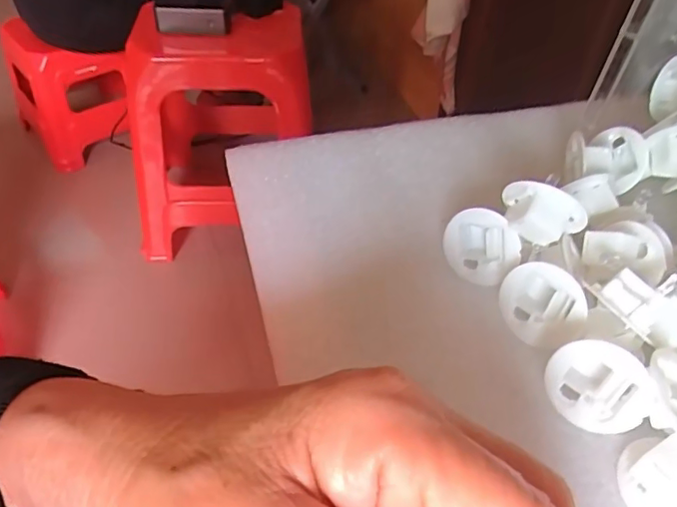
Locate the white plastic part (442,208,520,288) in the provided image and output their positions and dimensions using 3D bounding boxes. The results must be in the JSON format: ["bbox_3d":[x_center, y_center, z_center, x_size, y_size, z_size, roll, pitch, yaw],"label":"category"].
[{"bbox_3d":[0.061,-0.004,0.237,0.031,0.031,0.013,28,35,23],"label":"white plastic part"}]

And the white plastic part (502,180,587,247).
[{"bbox_3d":[0.078,-0.016,0.216,0.031,0.025,0.014,21,49,17],"label":"white plastic part"}]

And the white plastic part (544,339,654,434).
[{"bbox_3d":[0.089,0.044,0.195,0.032,0.030,0.012,32,25,19],"label":"white plastic part"}]

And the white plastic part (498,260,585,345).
[{"bbox_3d":[0.078,0.020,0.216,0.008,0.031,0.031,-15,60,-48],"label":"white plastic part"}]

